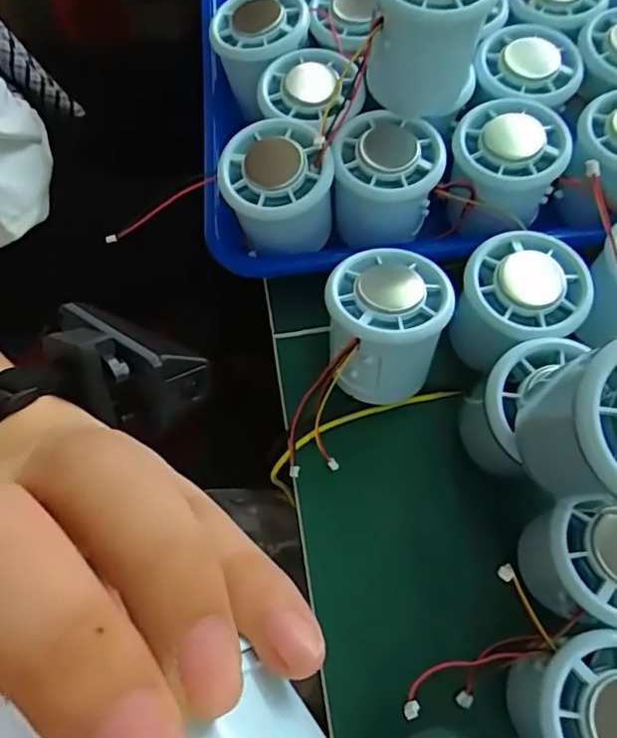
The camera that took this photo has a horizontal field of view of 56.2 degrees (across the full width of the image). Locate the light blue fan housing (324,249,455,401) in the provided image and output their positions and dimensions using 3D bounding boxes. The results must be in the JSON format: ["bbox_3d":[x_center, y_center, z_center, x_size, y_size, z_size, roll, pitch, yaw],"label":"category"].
[{"bbox_3d":[0.036,-0.020,0.280,0.053,0.067,0.059,3,67,1],"label":"light blue fan housing"}]

